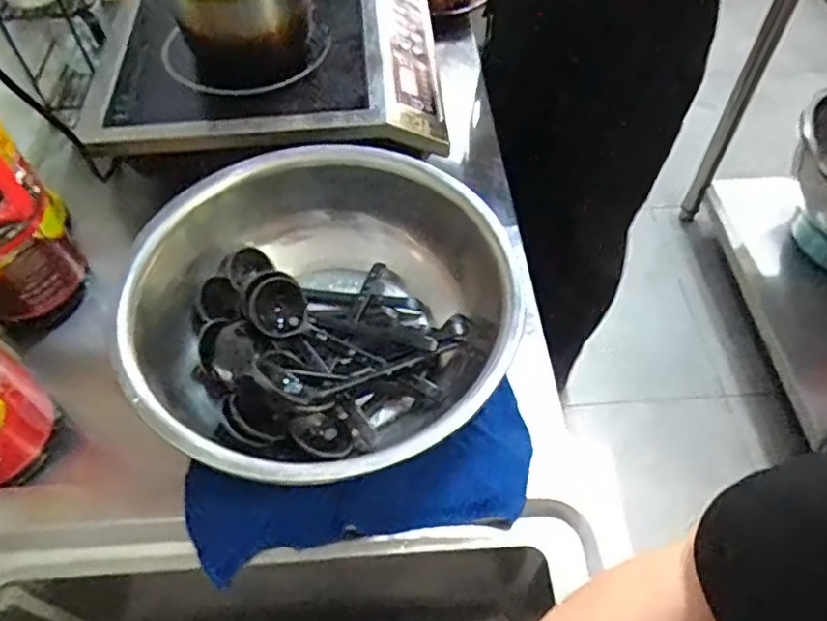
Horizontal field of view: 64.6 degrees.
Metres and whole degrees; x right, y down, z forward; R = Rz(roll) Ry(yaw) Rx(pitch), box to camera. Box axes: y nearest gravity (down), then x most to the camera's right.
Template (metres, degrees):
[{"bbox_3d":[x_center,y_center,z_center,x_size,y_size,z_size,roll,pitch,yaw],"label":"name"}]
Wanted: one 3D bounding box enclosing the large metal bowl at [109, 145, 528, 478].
[{"bbox_3d":[-0.097,0.001,0.630,0.348,0.114,0.349,0,50,0],"label":"large metal bowl"}]

